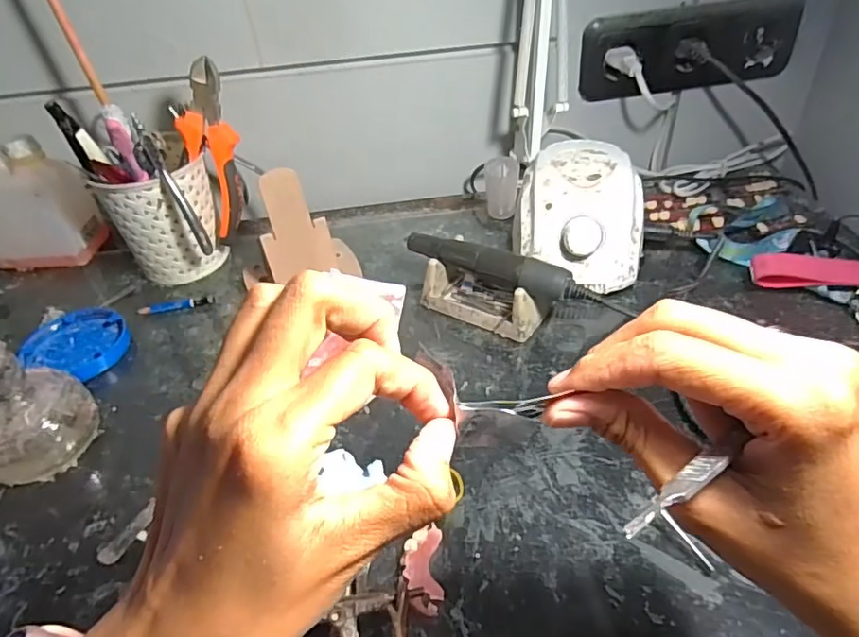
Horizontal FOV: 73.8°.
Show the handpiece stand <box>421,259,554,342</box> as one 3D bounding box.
[{"bbox_3d":[0.045,-0.019,0.473,0.103,0.041,0.045,24,49,28],"label":"handpiece stand"}]

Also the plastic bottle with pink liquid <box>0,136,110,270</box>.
[{"bbox_3d":[-0.392,-0.110,0.563,0.087,0.117,0.073,3,43,9],"label":"plastic bottle with pink liquid"}]

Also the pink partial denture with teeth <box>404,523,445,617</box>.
[{"bbox_3d":[-0.003,0.140,0.314,0.020,0.019,0.044,-3,42,2],"label":"pink partial denture with teeth"}]

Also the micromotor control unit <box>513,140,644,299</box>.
[{"bbox_3d":[0.131,-0.092,0.515,0.107,0.085,0.142,3,43,9],"label":"micromotor control unit"}]

